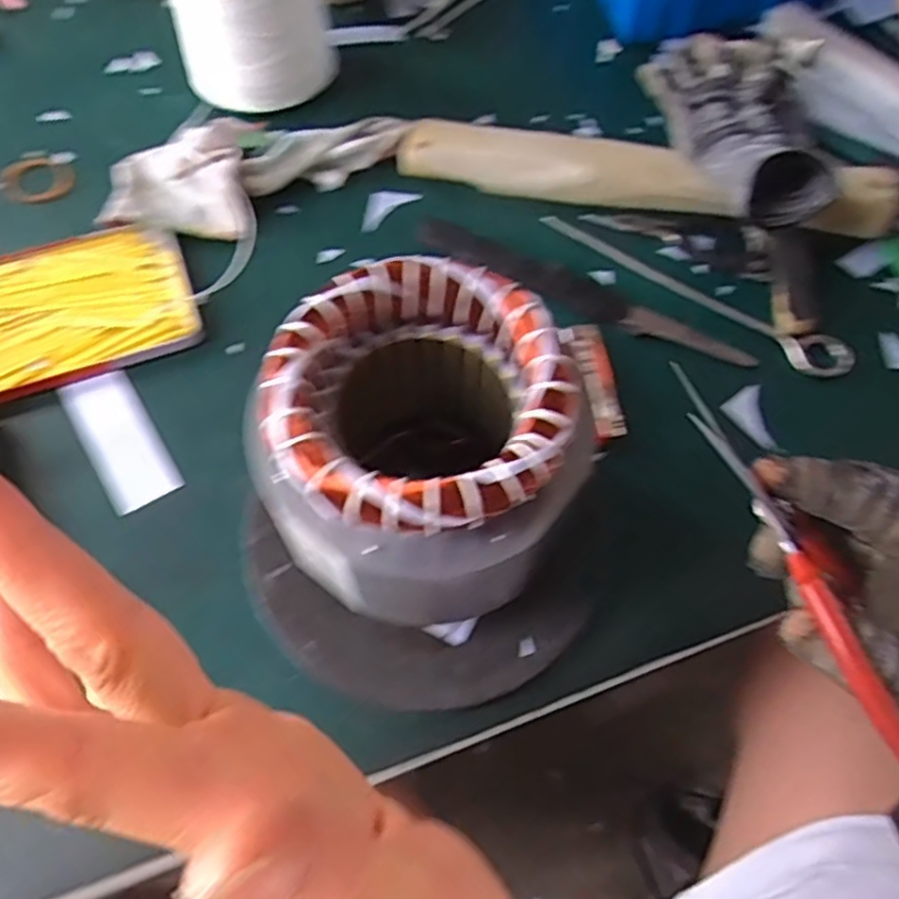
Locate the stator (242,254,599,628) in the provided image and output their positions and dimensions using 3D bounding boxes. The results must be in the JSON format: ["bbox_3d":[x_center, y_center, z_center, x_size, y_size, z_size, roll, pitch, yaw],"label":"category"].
[{"bbox_3d":[-0.009,0.010,0.357,0.131,0.150,0.127,0,64,0],"label":"stator"}]

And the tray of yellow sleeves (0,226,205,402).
[{"bbox_3d":[-0.279,-0.088,0.481,0.205,0.022,0.128,-21,66,-10],"label":"tray of yellow sleeves"}]

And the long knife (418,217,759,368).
[{"bbox_3d":[0.091,-0.111,0.500,0.244,0.015,0.034,25,66,11],"label":"long knife"}]

